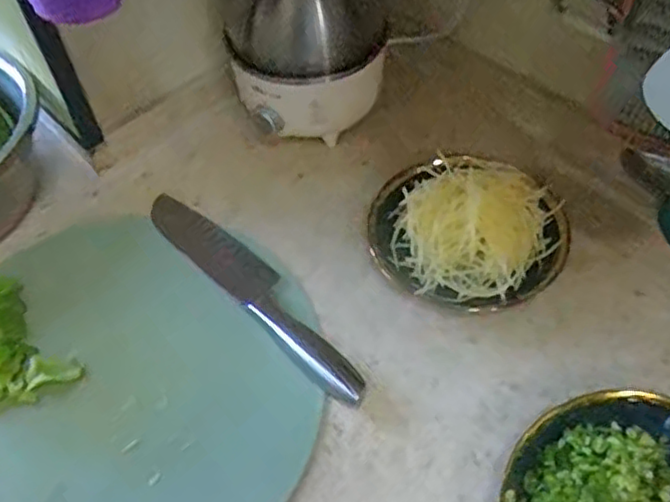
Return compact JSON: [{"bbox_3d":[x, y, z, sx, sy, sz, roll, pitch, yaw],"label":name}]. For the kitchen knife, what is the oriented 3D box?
[{"bbox_3d":[-0.073,0.026,0.588,0.043,0.020,0.289,-37,59,-22],"label":"kitchen knife"}]

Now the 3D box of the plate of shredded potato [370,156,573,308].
[{"bbox_3d":[0.114,-0.021,0.585,0.166,0.059,0.146,24,58,21],"label":"plate of shredded potato"}]

